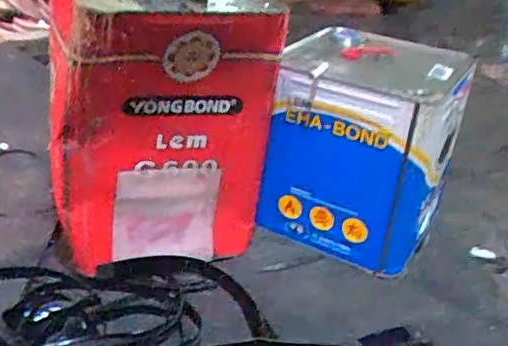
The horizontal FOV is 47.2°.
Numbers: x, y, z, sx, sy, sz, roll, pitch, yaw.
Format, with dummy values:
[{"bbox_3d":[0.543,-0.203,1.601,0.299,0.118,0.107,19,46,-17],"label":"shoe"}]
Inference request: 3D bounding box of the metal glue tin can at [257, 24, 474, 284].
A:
[{"bbox_3d":[0.163,-0.044,0.850,0.214,0.260,0.242,18,33,19],"label":"metal glue tin can"}]

